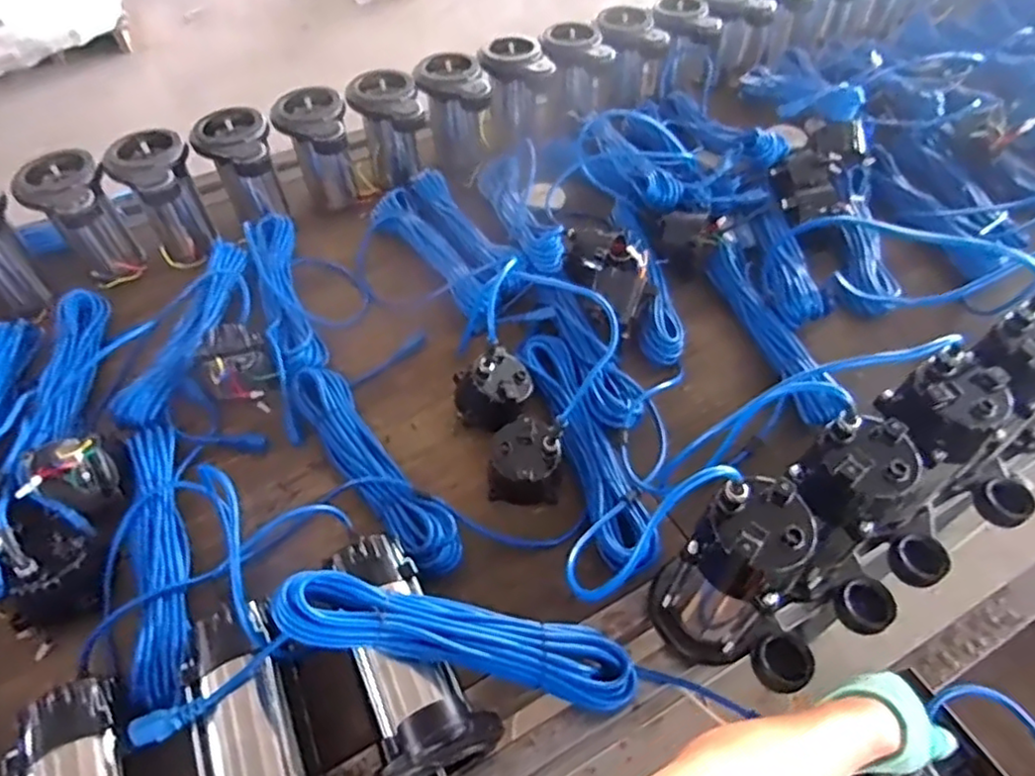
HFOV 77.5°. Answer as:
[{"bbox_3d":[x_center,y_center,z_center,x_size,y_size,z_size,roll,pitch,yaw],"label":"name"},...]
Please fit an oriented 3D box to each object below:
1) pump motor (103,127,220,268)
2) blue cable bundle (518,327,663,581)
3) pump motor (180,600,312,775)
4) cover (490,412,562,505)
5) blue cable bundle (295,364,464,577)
[{"bbox_3d":[-0.564,-0.294,1.057,0.117,0.194,0.136,-30,57,-21],"label":"pump motor"},{"bbox_3d":[0.091,0.074,0.842,0.084,0.061,0.350,-15,53,-10],"label":"blue cable bundle"},{"bbox_3d":[-0.245,0.312,0.593,0.105,0.151,0.233,-22,55,-16],"label":"pump motor"},{"bbox_3d":[0.010,0.089,0.806,0.091,0.071,0.084,9,52,8],"label":"cover"},{"bbox_3d":[-0.186,0.097,0.818,0.078,0.045,0.344,-31,58,-22],"label":"blue cable bundle"}]

